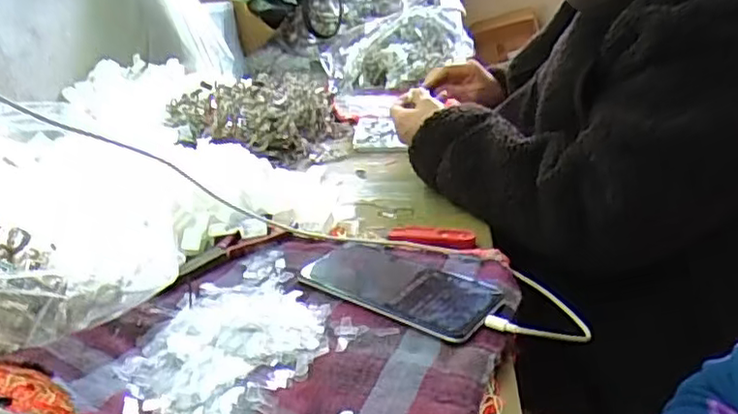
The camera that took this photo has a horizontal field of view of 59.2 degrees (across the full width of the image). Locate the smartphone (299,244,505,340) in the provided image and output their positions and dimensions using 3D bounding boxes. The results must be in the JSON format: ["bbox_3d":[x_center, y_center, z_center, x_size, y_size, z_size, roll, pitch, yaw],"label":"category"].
[{"bbox_3d":[0.026,0.062,0.533,0.162,0.009,0.082,18,32,35],"label":"smartphone"}]

